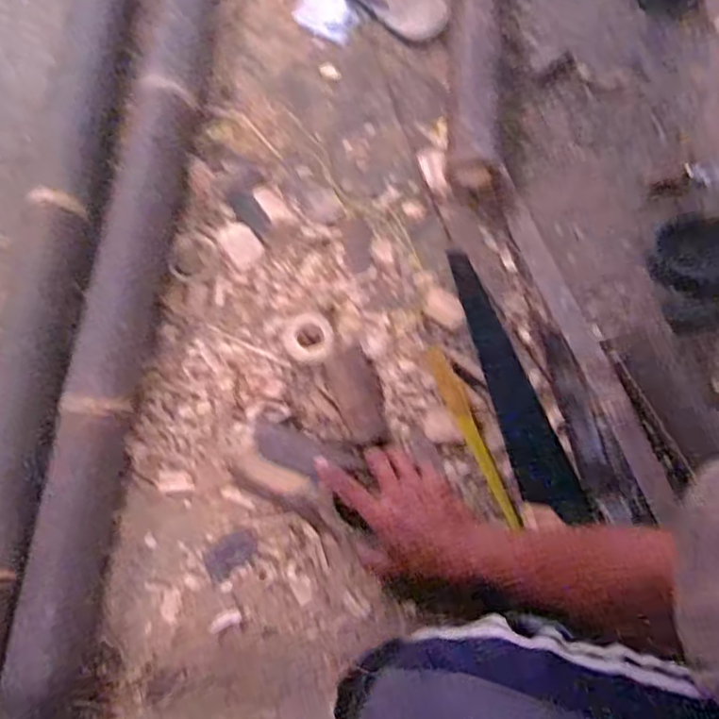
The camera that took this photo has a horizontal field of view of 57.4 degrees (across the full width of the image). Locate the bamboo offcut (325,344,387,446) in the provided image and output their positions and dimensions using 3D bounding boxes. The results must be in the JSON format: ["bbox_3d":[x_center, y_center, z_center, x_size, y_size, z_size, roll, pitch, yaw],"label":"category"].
[{"bbox_3d":[-0.001,0.040,0.744,0.055,0.032,0.104,-18,75,-8],"label":"bamboo offcut"}]

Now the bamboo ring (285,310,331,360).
[{"bbox_3d":[-0.058,-0.024,0.765,0.054,0.035,0.056,1,74,-3],"label":"bamboo ring"}]

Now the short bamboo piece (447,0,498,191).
[{"bbox_3d":[0.150,-0.432,0.873,0.067,0.074,0.426,3,74,-2],"label":"short bamboo piece"}]

